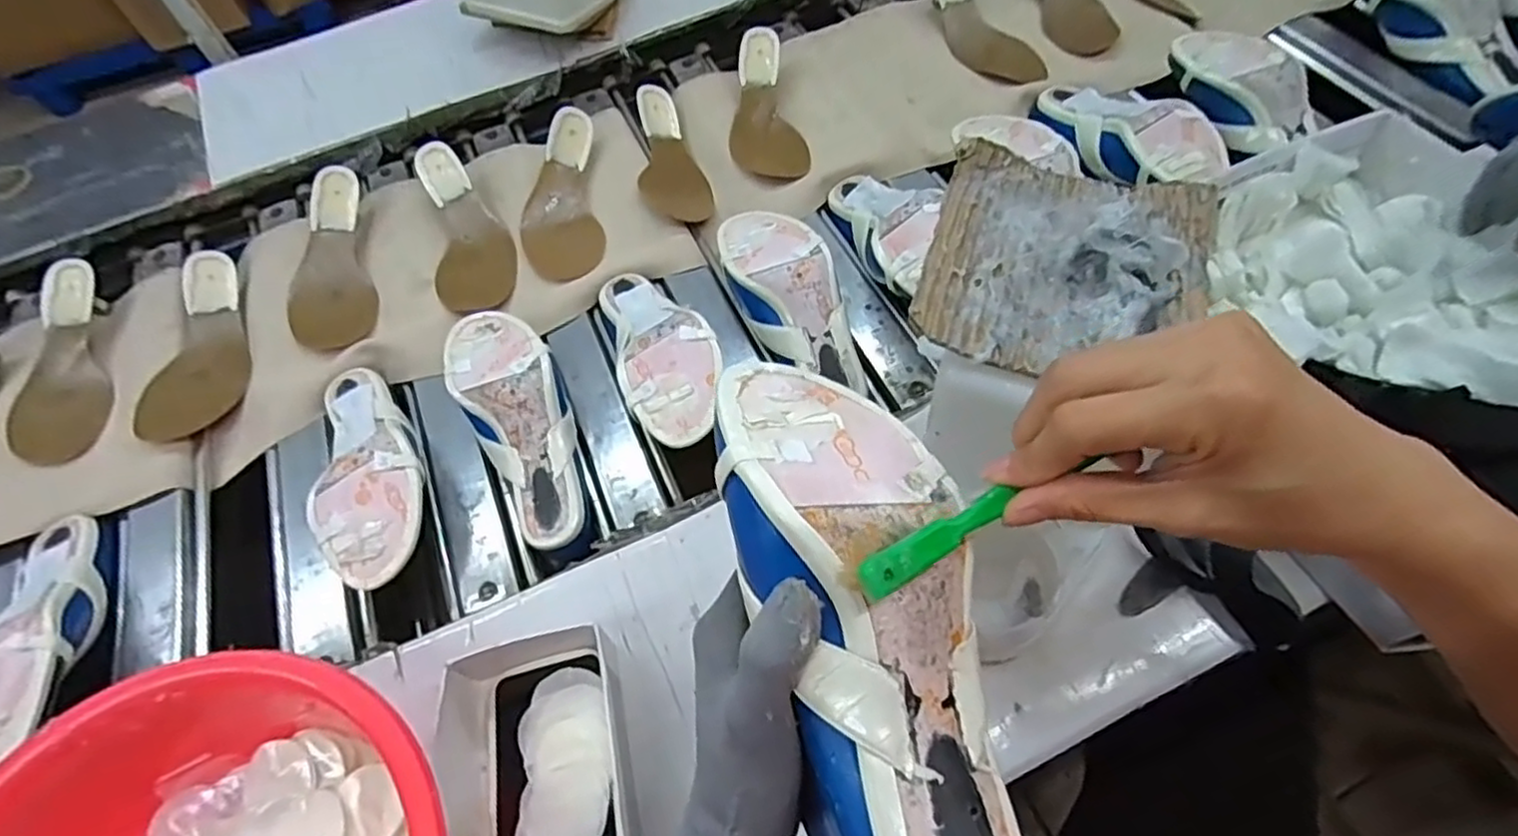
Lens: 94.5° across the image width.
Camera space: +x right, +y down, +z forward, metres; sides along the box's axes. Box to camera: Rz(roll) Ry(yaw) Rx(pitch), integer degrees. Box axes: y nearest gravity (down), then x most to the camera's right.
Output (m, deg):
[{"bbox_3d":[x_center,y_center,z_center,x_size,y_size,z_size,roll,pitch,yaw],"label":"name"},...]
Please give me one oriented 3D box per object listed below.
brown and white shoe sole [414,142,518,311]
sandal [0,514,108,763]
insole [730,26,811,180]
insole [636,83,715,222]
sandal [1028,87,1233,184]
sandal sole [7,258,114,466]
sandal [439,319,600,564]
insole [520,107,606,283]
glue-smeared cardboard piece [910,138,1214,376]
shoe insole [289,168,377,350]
[{"bbox_3d":[-0.317,-0.209,0.751,0.086,0.041,0.227,-18,60,-7],"label":"brown and white shoe sole"},{"bbox_3d":[-0.553,0.162,0.534,0.084,0.050,0.218,-19,45,-8],"label":"sandal"},{"bbox_3d":[0.007,-0.366,0.812,0.087,0.036,0.228,-5,59,1],"label":"insole"},{"bbox_3d":[-0.104,-0.306,0.807,0.081,0.019,0.215,1,57,-29],"label":"insole"},{"bbox_3d":[0.374,-0.293,0.714,0.087,0.060,0.225,-23,45,-10],"label":"sandal"},{"bbox_3d":[-0.706,-0.052,0.696,0.092,0.044,0.221,-22,61,-9],"label":"sandal sole"},{"bbox_3d":[-0.199,0.009,0.600,0.083,0.058,0.239,-24,76,-11],"label":"sandal"},{"bbox_3d":[-0.220,-0.246,0.766,0.085,0.036,0.225,-10,59,-2],"label":"insole"},{"bbox_3d":[0.181,-0.098,0.405,0.153,0.032,0.163,16,62,13],"label":"glue-smeared cardboard piece"},{"bbox_3d":[-0.456,-0.169,0.752,0.076,0.023,0.210,-11,73,-3],"label":"shoe insole"}]

